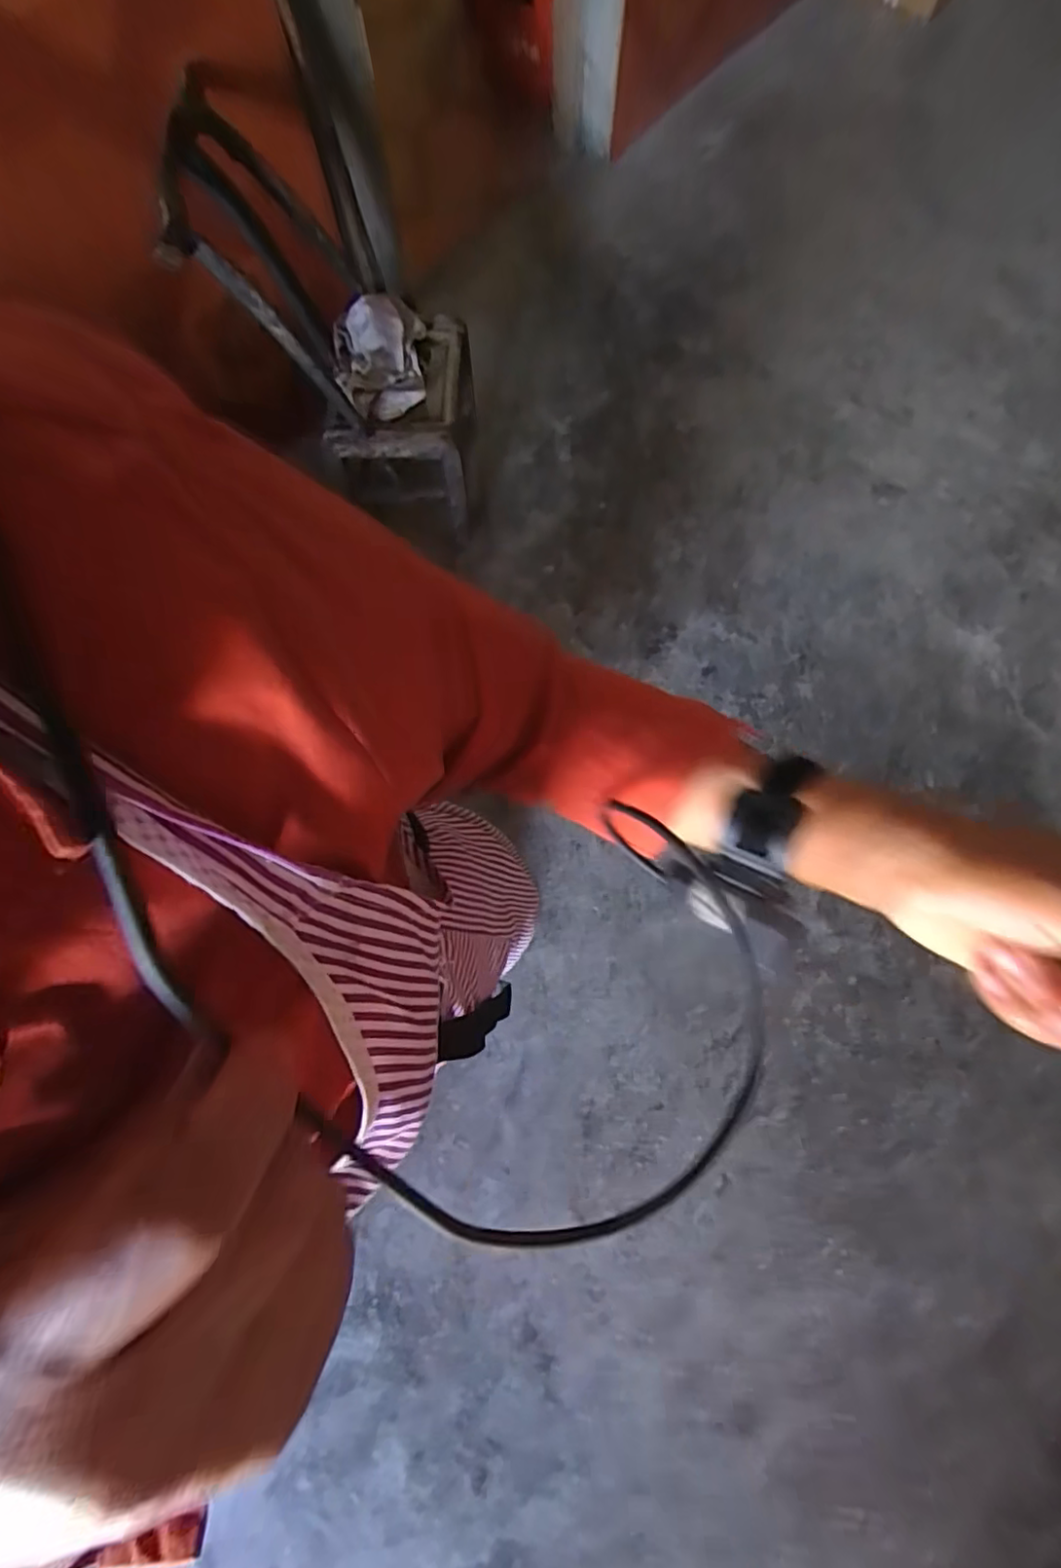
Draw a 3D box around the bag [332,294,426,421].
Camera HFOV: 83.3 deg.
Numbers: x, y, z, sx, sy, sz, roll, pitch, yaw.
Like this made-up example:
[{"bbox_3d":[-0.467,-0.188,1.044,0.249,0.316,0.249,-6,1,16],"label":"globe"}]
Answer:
[{"bbox_3d":[-0.306,-0.876,1.234,0.197,0.106,0.198,-18,77,-4],"label":"bag"}]

